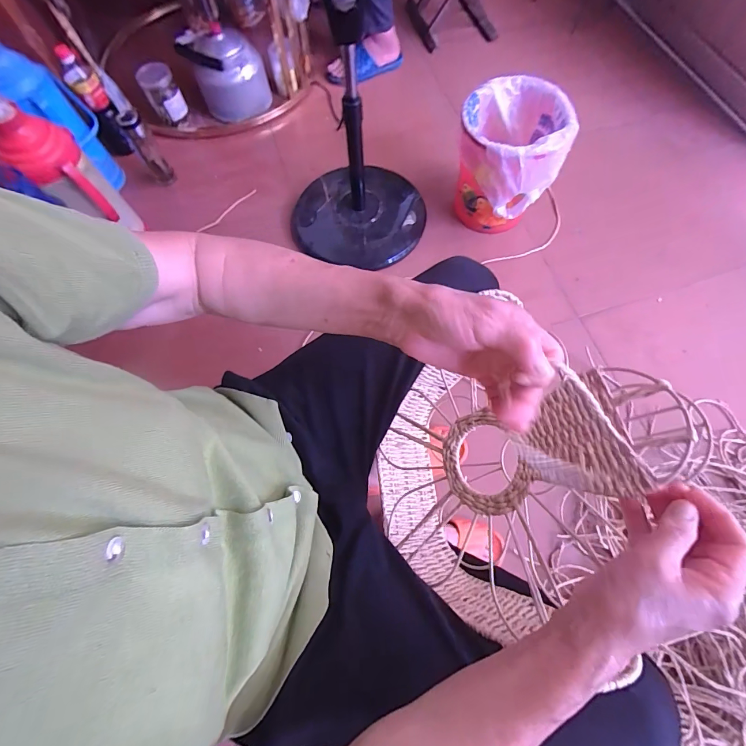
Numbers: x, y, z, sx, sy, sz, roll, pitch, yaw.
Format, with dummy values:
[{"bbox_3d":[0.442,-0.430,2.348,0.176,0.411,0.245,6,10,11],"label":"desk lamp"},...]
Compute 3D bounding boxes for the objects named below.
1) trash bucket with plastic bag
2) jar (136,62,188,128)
[{"bbox_3d":[0.337,-0.526,0.937,0.239,0.268,0.238,0,69,1],"label":"trash bucket with plastic bag"},{"bbox_3d":[-0.639,-0.849,1.125,0.098,0.137,0.102,0,69,1],"label":"jar"}]

